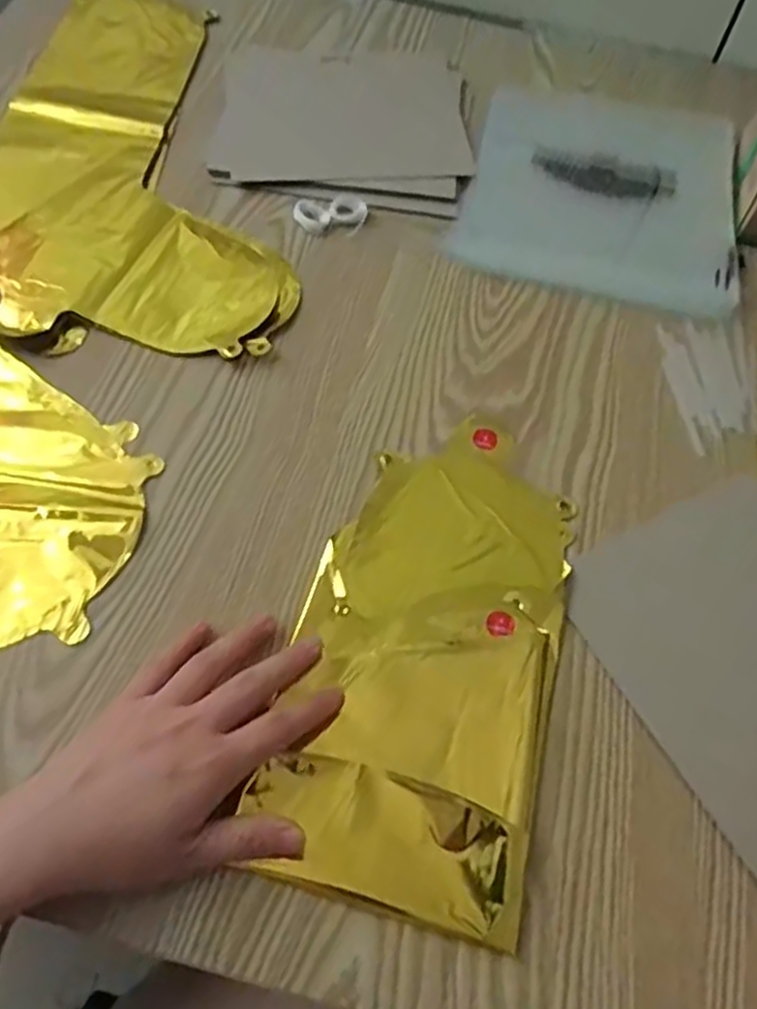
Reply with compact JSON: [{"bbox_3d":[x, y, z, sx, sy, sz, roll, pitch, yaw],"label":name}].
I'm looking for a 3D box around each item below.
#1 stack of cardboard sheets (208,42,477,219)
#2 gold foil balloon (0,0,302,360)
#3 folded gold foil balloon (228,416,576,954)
[{"bbox_3d":[-0.027,-0.313,0.599,0.199,0.009,0.190,3,61,-2],"label":"stack of cardboard sheets"},{"bbox_3d":[-0.196,-0.275,0.563,0.233,0.011,0.408,-4,61,-6],"label":"gold foil balloon"},{"bbox_3d":[0.030,0.067,0.392,0.134,0.013,0.264,16,61,5],"label":"folded gold foil balloon"}]

